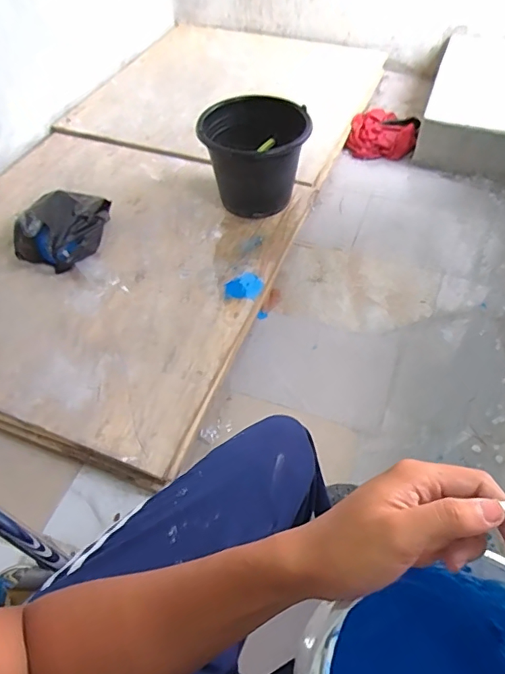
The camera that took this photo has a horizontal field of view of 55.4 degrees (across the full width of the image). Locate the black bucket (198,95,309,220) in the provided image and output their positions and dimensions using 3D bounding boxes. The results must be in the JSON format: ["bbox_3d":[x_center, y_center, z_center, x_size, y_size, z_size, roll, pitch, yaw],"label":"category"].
[{"bbox_3d":[0.010,-0.559,1.527,0.305,0.268,0.305,-1,53,1],"label":"black bucket"}]

